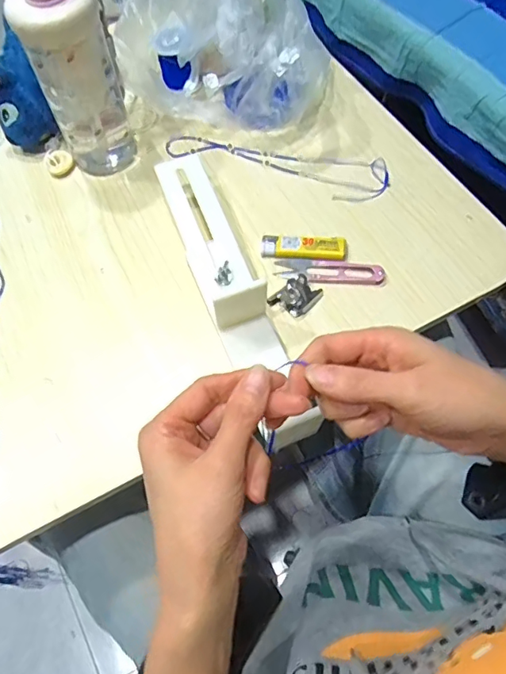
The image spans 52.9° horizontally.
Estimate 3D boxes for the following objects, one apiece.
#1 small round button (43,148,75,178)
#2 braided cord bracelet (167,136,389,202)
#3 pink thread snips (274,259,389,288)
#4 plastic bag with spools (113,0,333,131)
[{"bbox_3d":[-0.215,-0.194,0.564,0.030,0.012,0.030,-1,62,1],"label":"small round button"},{"bbox_3d":[0.022,-0.187,0.553,0.248,0.009,0.060,10,63,7],"label":"braided cord bracelet"},{"bbox_3d":[0.074,-0.062,0.486,0.102,0.008,0.026,4,63,4],"label":"pink thread snips"},{"bbox_3d":[-0.030,-0.319,0.550,0.205,0.133,0.153,20,65,12],"label":"plastic bag with spools"}]

